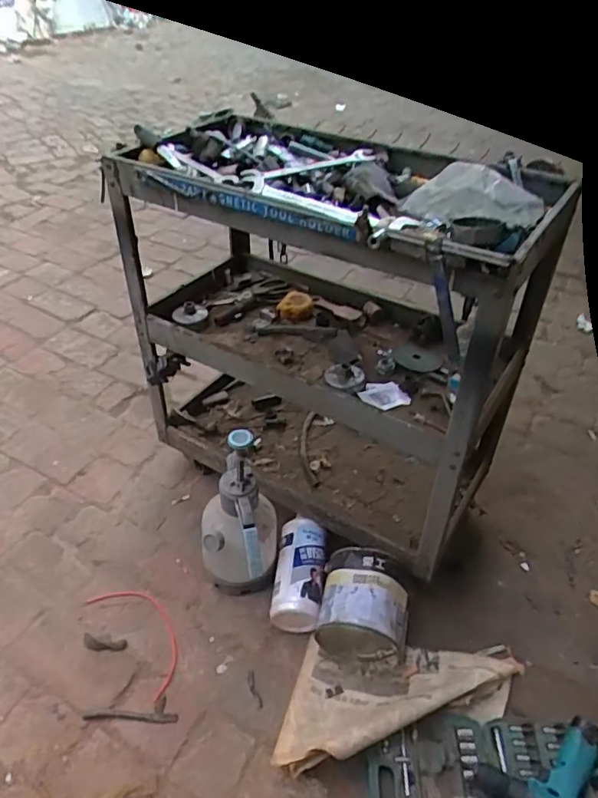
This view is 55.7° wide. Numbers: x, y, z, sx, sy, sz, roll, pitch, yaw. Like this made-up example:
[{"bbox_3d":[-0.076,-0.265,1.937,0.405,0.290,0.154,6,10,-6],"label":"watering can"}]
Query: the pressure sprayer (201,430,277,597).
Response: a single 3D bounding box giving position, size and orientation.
[{"bbox_3d":[-0.116,0.246,1.067,0.144,0.377,0.178,-3,40,-4],"label":"pressure sprayer"}]

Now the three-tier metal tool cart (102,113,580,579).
[{"bbox_3d":[0.055,-0.128,1.141,0.733,0.664,0.452,23,44,27],"label":"three-tier metal tool cart"}]

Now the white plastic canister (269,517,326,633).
[{"bbox_3d":[0.004,0.352,1.166,0.104,0.090,0.232,5,40,6],"label":"white plastic canister"}]

